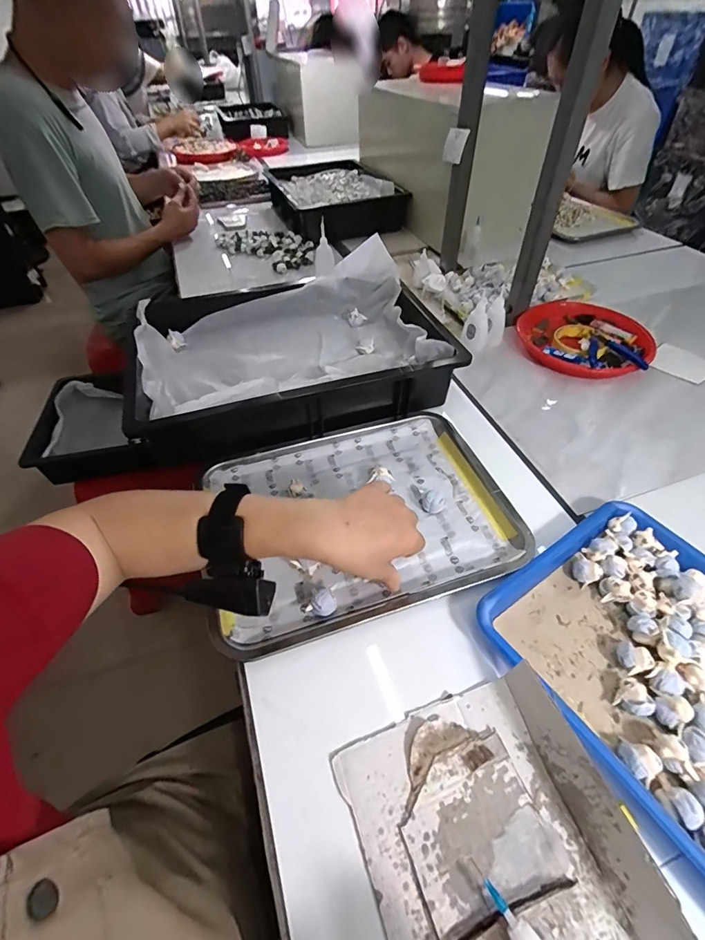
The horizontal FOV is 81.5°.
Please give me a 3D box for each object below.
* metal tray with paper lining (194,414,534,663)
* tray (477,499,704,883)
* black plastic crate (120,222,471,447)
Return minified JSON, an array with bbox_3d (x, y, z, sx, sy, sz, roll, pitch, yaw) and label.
[{"bbox_3d":[0.008,0.048,0.490,0.344,0.027,0.263,-15,50,-10],"label":"metal tray with paper lining"},{"bbox_3d":[0.305,0.192,0.353,0.241,0.028,0.331,-29,54,-20],"label":"tray"},{"bbox_3d":[-0.110,-0.209,0.669,0.446,0.112,0.384,-13,50,-8],"label":"black plastic crate"}]

